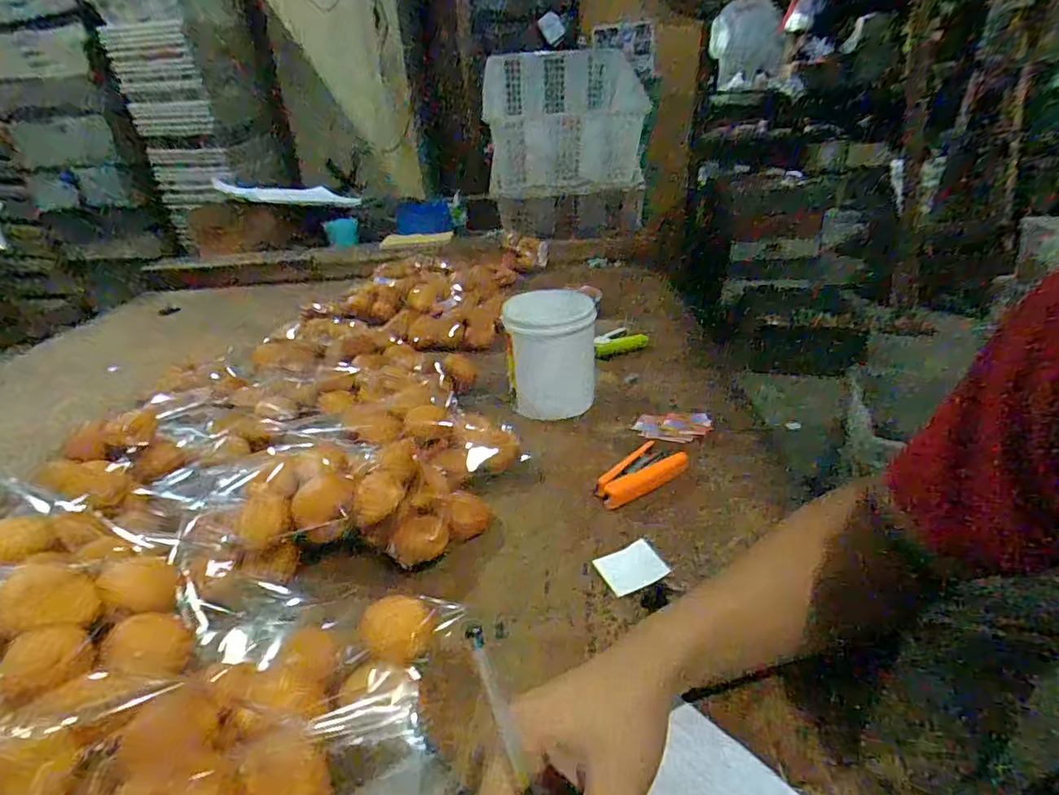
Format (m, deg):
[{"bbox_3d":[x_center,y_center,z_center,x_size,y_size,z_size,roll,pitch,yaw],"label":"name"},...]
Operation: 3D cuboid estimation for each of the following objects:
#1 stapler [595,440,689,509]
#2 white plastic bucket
[{"bbox_3d":[0.113,0.076,0.531,0.055,0.021,0.101,22,38,37],"label":"stapler"},{"bbox_3d":[0.027,-0.059,0.656,0.098,0.127,0.095,-2,29,2],"label":"white plastic bucket"}]

